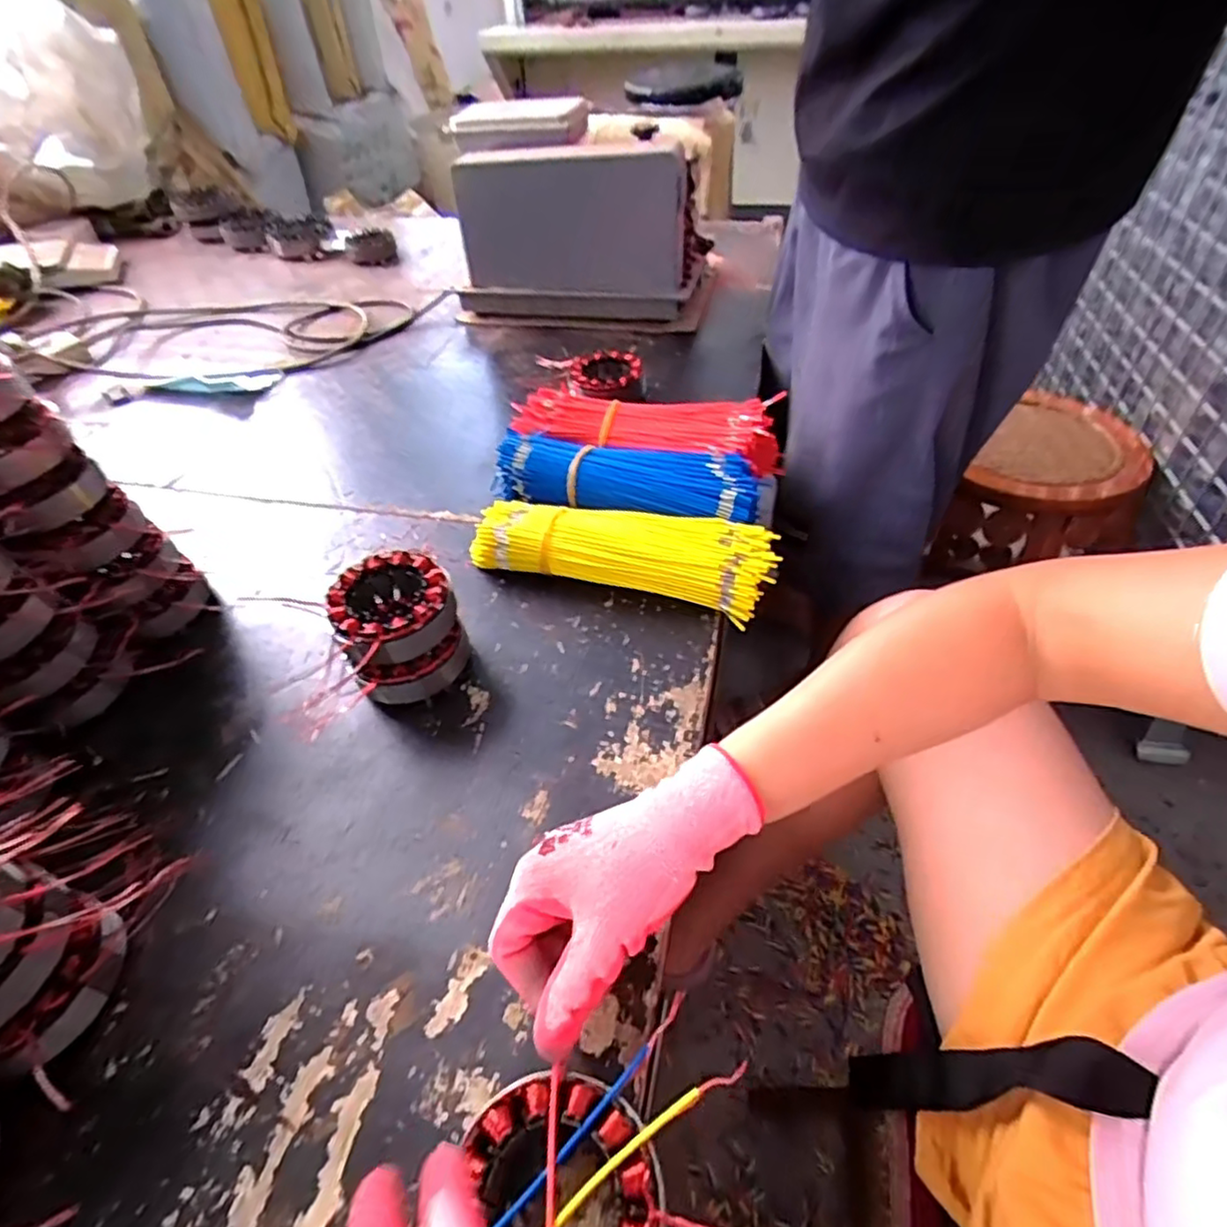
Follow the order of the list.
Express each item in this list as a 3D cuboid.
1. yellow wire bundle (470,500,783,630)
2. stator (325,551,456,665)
[{"bbox_3d":[0.009,-0.054,0.568,0.247,0.050,0.081,13,48,15],"label":"yellow wire bundle"},{"bbox_3d":[-0.158,-0.003,0.483,0.082,0.039,0.081,-2,45,2],"label":"stator"}]

